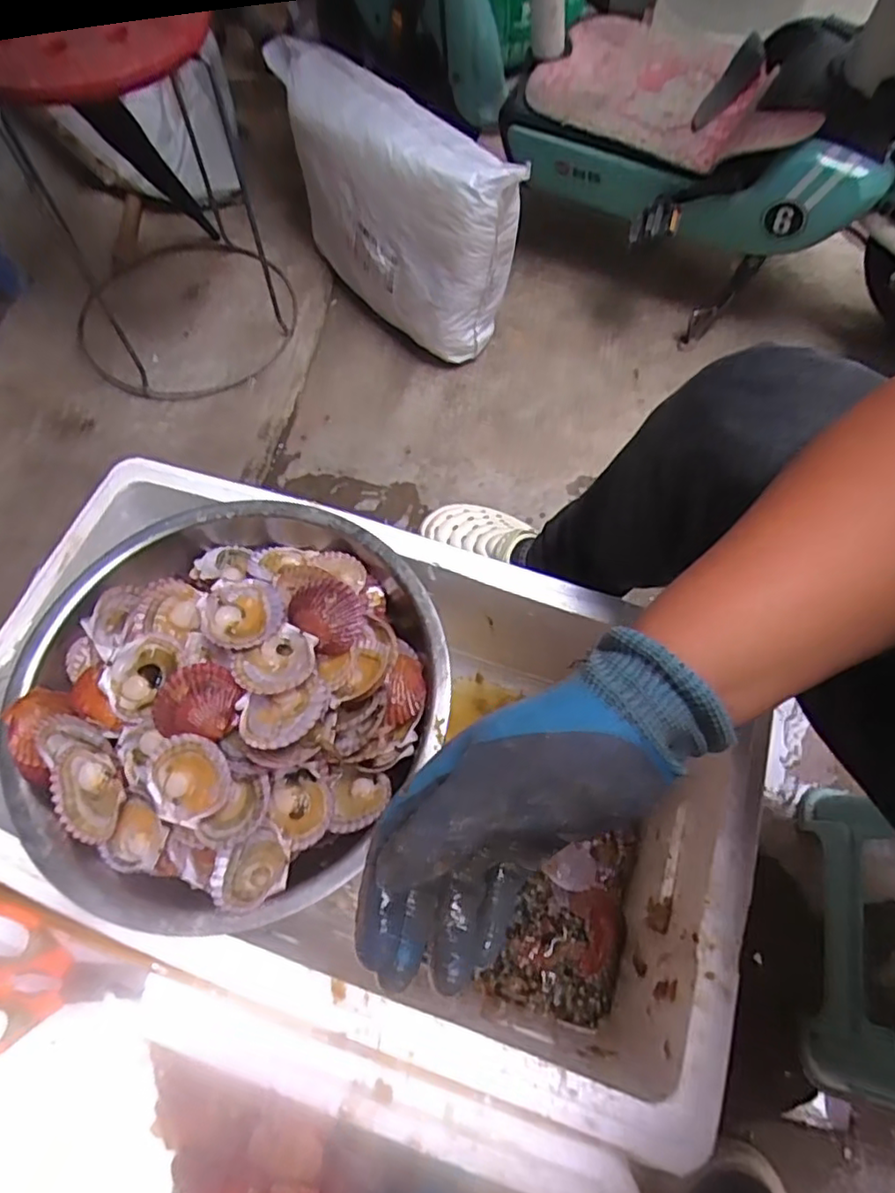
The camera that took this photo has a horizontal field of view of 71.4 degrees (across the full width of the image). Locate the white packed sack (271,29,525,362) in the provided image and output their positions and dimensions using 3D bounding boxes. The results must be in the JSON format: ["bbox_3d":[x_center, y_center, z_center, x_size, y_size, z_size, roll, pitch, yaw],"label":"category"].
[{"bbox_3d":[-0.117,-0.640,1.039,0.140,0.287,0.545,-40,69,-14],"label":"white packed sack"}]

